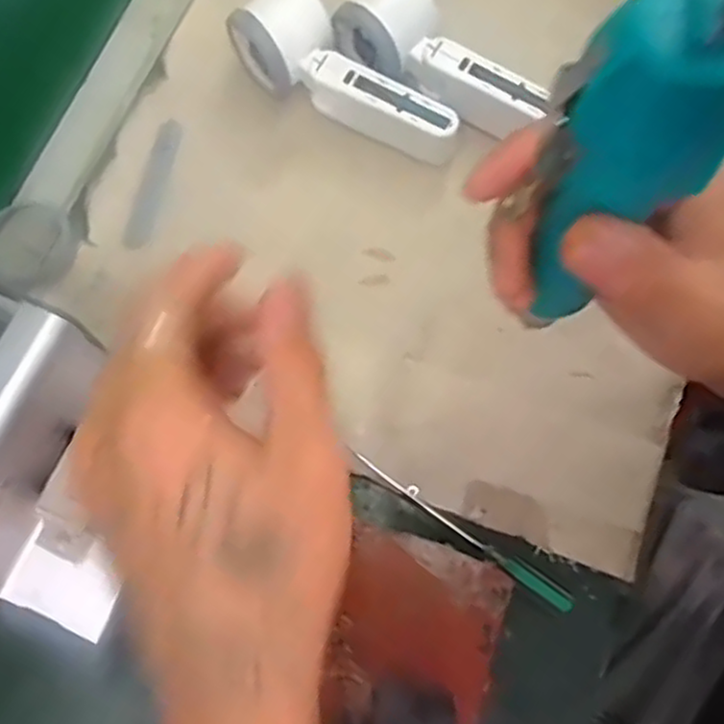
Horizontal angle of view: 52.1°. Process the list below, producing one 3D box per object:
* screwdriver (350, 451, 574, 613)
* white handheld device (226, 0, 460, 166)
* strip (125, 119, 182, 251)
[{"bbox_3d":[0.056,0.092,0.419,0.144,0.012,0.014,36,76,12],"label":"screwdriver"},{"bbox_3d":[-0.013,-0.186,0.492,0.171,0.055,0.057,39,77,13],"label":"white handheld device"},{"bbox_3d":[-0.142,-0.122,0.504,0.016,0.006,0.095,11,73,5],"label":"strip"}]

